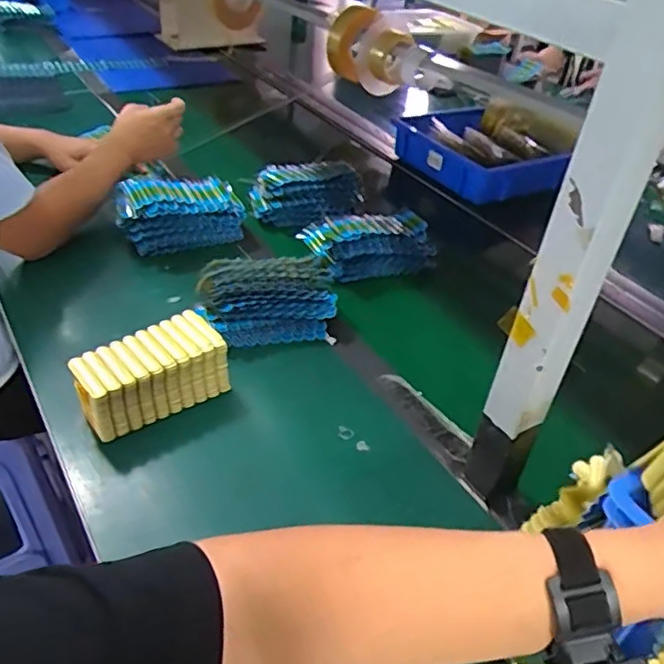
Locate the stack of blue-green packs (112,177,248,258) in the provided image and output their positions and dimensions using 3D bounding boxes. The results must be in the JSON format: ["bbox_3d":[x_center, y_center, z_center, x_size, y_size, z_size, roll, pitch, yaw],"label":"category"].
[{"bbox_3d":[-0.234,-0.189,0.977,0.193,0.085,0.106,-3,39,-12],"label":"stack of blue-green packs"}]

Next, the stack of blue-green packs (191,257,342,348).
[{"bbox_3d":[-0.085,-0.042,0.841,0.170,0.077,0.103,-10,40,-19],"label":"stack of blue-green packs"}]

